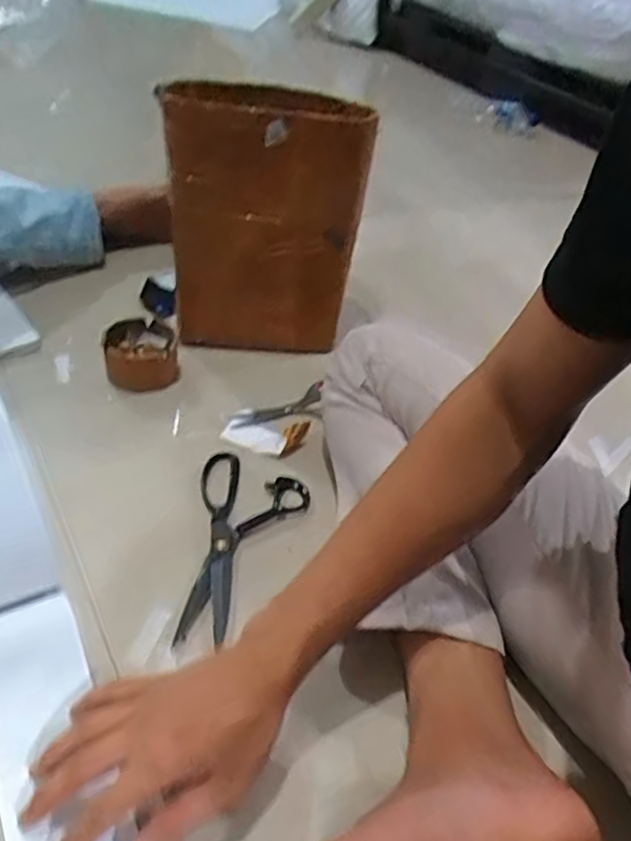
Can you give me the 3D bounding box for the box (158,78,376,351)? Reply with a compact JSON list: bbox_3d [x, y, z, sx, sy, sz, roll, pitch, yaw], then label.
[{"bbox_3d":[-0.058,-0.232,0.787,0.220,0.286,0.110,-2,34,-9],"label":"box"}]

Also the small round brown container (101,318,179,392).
[{"bbox_3d":[-0.196,-0.072,0.751,0.075,0.058,0.079,5,41,-5],"label":"small round brown container"}]

